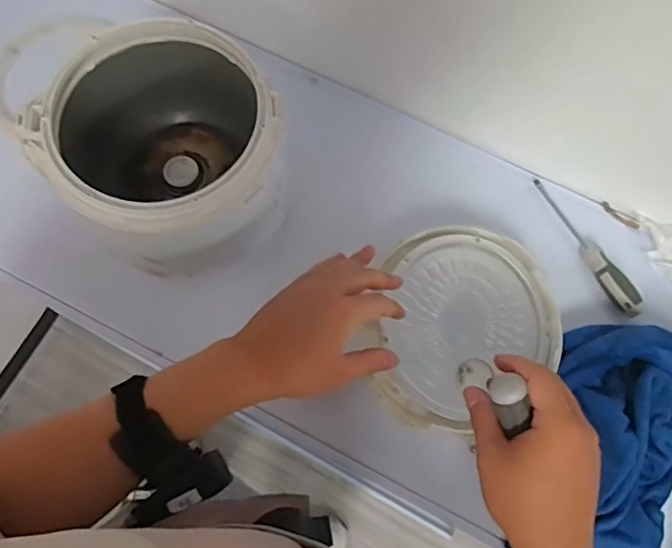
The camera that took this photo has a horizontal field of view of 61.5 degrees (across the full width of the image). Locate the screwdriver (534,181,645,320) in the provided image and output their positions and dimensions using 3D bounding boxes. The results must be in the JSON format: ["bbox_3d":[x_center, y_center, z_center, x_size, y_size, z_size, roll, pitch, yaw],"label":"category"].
[{"bbox_3d":[0.285,-0.032,0.645,0.024,0.032,0.181,-22,62,-9],"label":"screwdriver"}]

